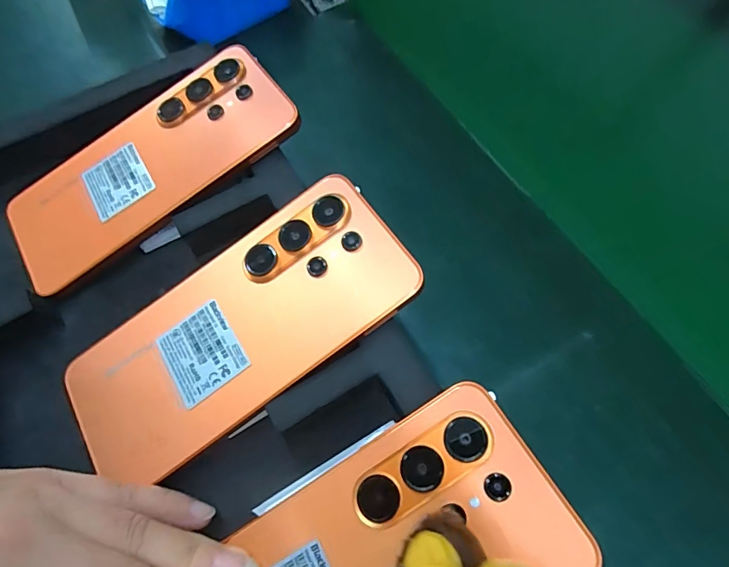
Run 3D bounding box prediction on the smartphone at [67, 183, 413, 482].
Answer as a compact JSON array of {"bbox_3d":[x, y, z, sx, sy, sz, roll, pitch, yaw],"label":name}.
[{"bbox_3d":[-0.059,0.020,0.213,0.163,0.006,0.076,-34,67,-1],"label":"smartphone"}]

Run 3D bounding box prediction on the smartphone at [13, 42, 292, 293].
[{"bbox_3d":[-0.121,-0.066,0.260,0.167,0.009,0.076,-34,67,-1],"label":"smartphone"}]

